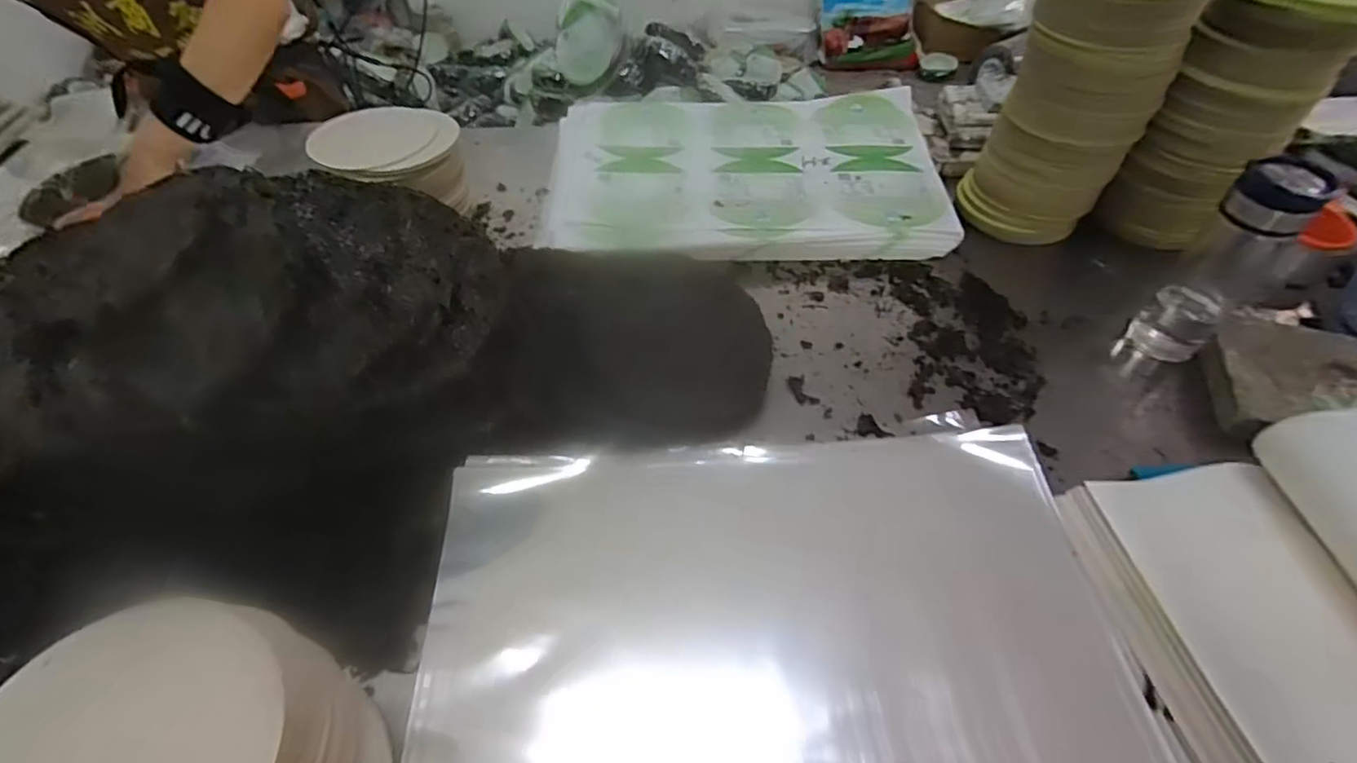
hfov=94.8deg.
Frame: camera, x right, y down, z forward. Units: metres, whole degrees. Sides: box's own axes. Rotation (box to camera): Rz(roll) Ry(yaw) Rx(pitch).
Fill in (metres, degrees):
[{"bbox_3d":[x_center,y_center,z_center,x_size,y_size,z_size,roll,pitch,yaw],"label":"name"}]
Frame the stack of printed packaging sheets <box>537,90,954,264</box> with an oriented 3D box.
[{"bbox_3d":[0.087,-0.288,0.846,0.506,0.036,0.348,-1,52,1],"label":"stack of printed packaging sheets"}]

